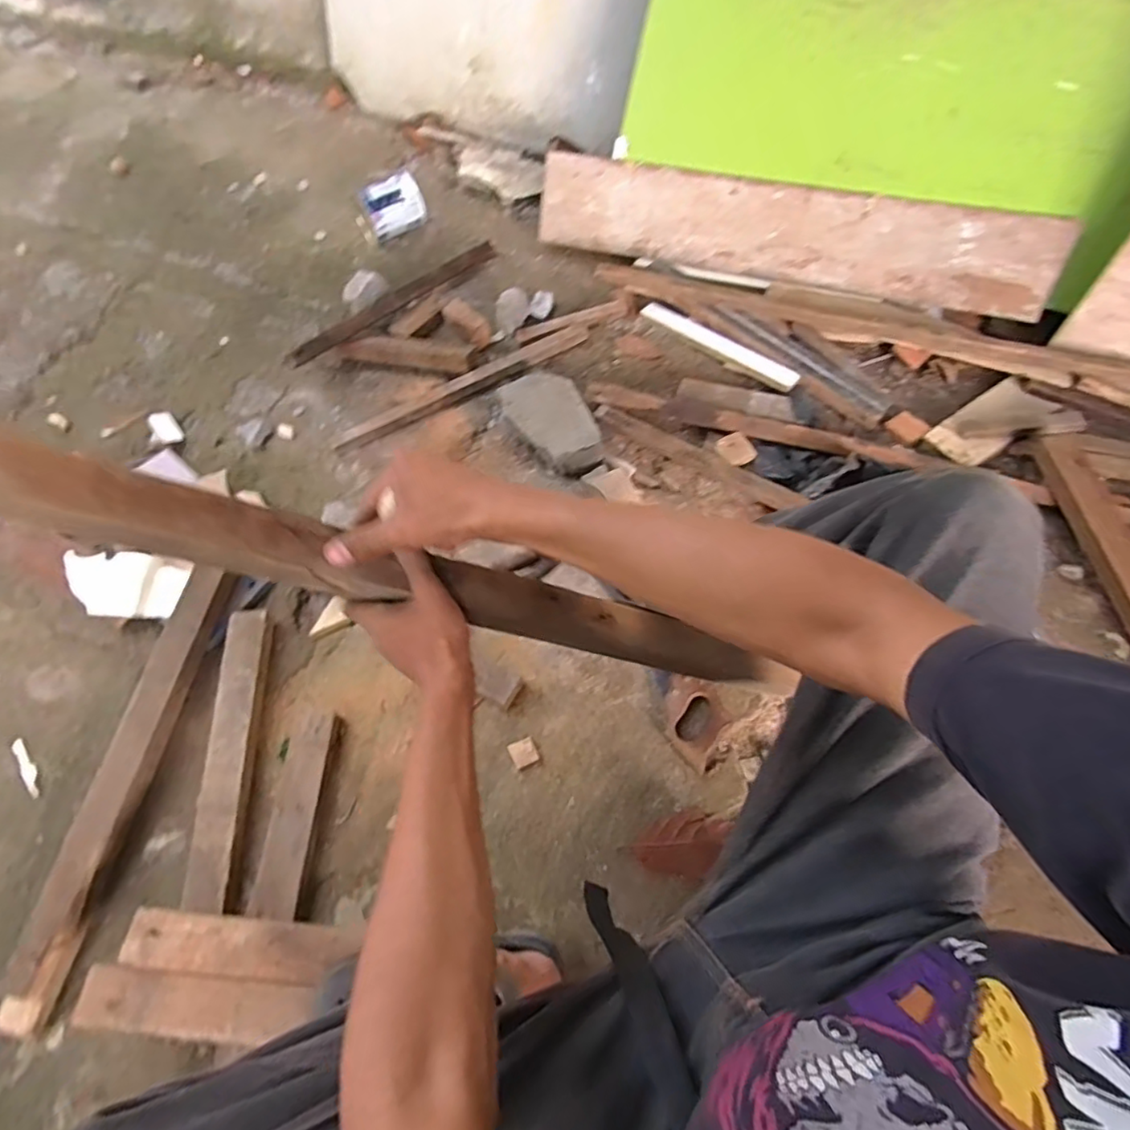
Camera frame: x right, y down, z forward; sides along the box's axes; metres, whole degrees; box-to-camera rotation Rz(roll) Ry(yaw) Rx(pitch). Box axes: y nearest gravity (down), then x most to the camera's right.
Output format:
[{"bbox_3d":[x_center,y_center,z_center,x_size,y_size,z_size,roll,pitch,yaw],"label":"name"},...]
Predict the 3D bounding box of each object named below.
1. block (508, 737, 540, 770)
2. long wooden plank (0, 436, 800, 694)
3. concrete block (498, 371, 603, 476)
[{"bbox_3d":[-0.060,0.272,0.889,0.036,0.016,0.036,-25,65,-10],"label":"block"},{"bbox_3d":[-0.157,0.004,0.483,0.915,0.046,0.048,17,60,-27],"label":"long wooden plank"},{"bbox_3d":[-0.028,-0.265,1.130,0.133,0.096,0.207,-28,66,-11],"label":"concrete block"}]

